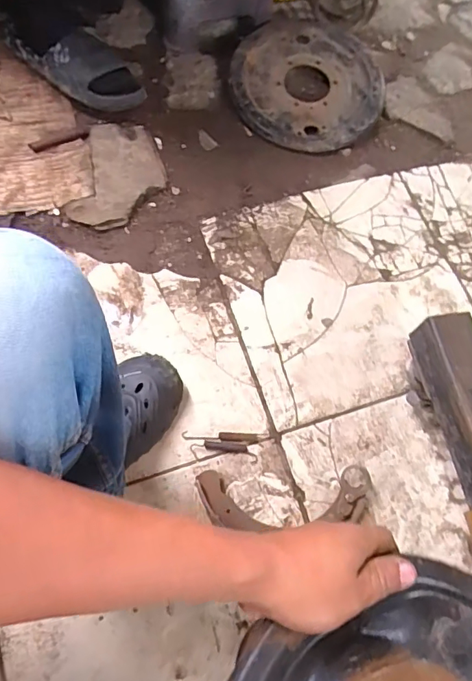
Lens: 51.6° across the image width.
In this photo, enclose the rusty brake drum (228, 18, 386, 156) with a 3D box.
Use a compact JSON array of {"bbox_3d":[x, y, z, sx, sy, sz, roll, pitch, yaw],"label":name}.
[{"bbox_3d":[0.144,-0.503,0.955,0.289,0.059,0.296,1,67,-2],"label":"rusty brake drum"}]

